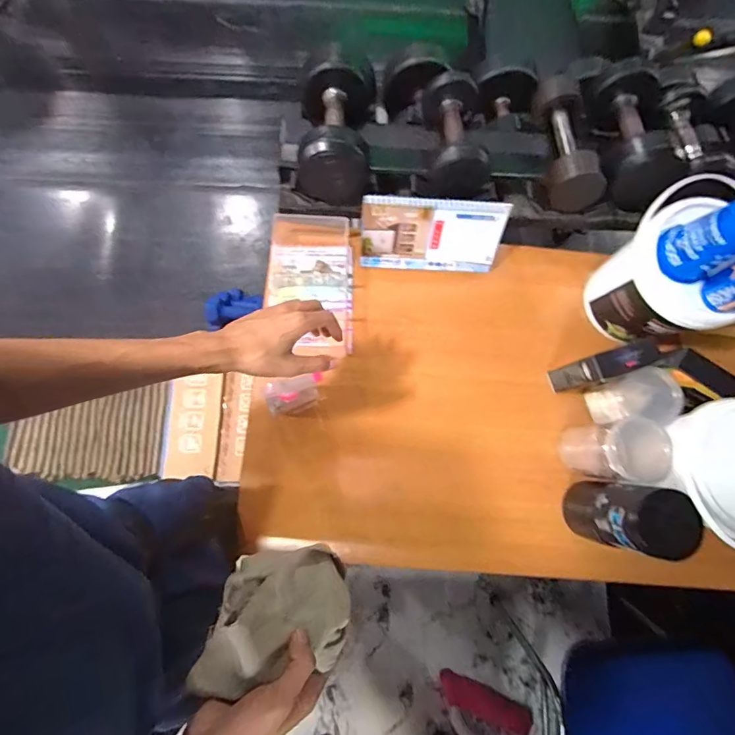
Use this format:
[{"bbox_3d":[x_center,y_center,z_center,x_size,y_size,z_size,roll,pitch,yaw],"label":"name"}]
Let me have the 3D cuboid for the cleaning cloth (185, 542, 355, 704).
[{"bbox_3d":[-0.094,0.236,0.428,0.148,0.085,0.103,-10,78,-3],"label":"cleaning cloth"}]

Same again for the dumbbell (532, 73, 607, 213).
[{"bbox_3d":[0.374,-0.427,0.855,0.102,0.108,0.247,0,78,-3],"label":"dumbbell"}]

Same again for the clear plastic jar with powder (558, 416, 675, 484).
[{"bbox_3d":[0.401,0.137,0.741,0.092,0.154,0.096,1,78,-3],"label":"clear plastic jar with powder"}]

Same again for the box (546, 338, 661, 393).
[{"bbox_3d":[0.394,0.001,0.767,0.112,0.149,0.044,-15,80,-6],"label":"box"}]

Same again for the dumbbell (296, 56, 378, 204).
[{"bbox_3d":[-0.051,-0.422,0.800,0.125,0.134,0.230,7,78,-1],"label":"dumbbell"}]

